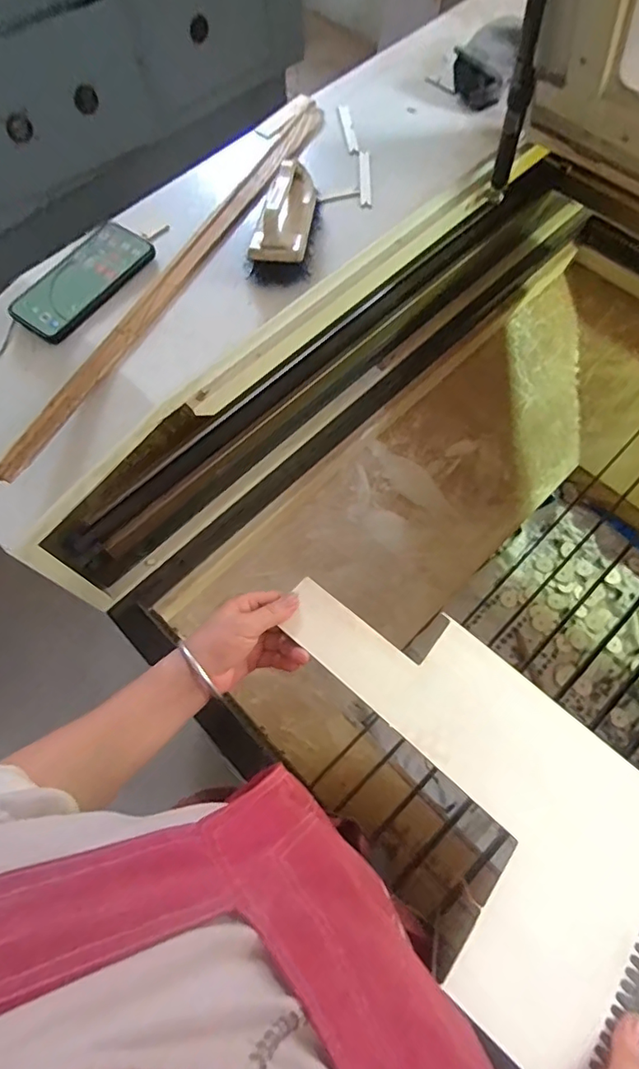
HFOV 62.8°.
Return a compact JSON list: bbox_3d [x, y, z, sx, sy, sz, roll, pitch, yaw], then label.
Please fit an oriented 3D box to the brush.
[{"bbox_3d":[-0.036,-0.336,0.563,0.070,0.063,0.121,6,67,5],"label":"brush"}]

